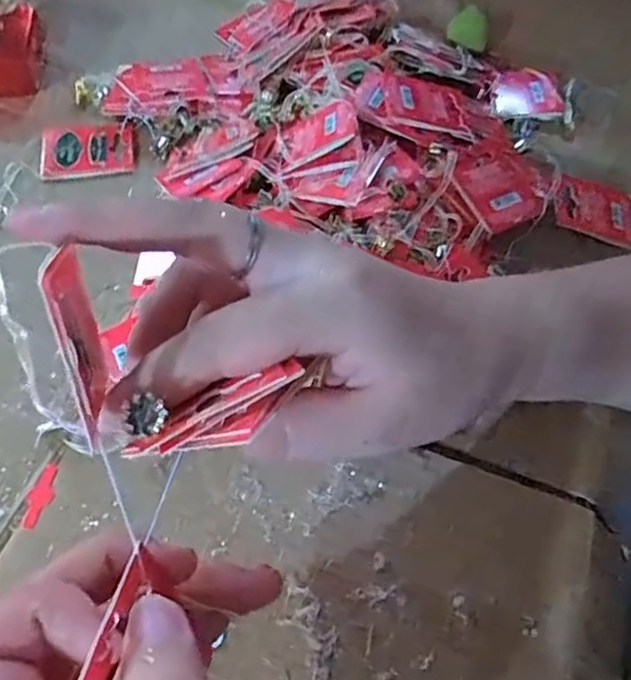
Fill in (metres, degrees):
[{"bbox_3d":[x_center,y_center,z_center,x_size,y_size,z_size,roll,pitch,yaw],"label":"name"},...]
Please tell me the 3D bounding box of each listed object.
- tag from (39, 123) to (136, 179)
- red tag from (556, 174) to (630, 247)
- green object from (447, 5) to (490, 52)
[{"bbox_3d":[-0.153,-0.129,0.427,0.062,0.009,0.049,-6,60,-7],"label":"tag"},{"bbox_3d":[0.185,-0.087,0.415,0.061,0.005,0.049,17,58,-9],"label":"red tag"},{"bbox_3d":[0.117,-0.237,0.481,0.030,0.026,0.016,12,59,4],"label":"green object"}]

